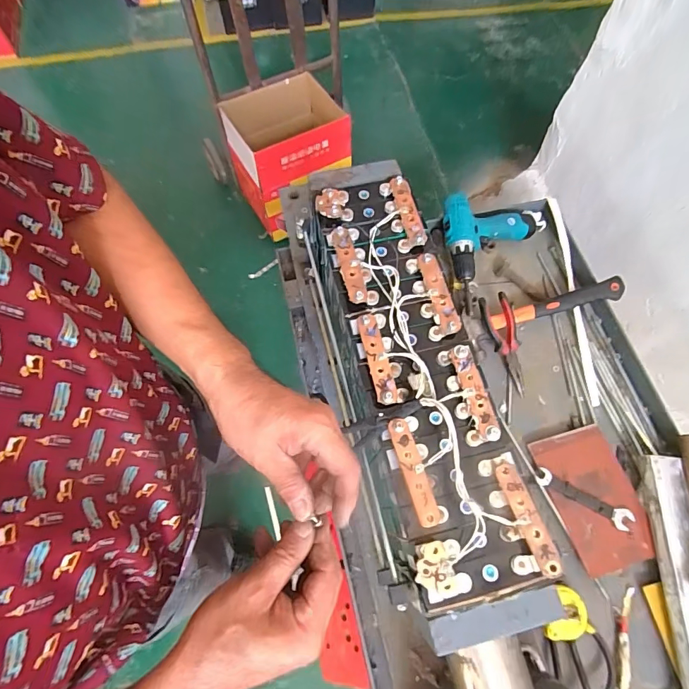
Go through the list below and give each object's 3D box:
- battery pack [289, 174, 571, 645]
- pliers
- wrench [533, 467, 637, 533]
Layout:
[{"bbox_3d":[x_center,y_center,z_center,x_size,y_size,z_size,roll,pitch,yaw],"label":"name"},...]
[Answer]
[{"bbox_3d":[0.066,0.031,0.517,0.183,0.110,0.561,-15,69,-8],"label":"battery pack"},{"bbox_3d":[0.303,0.001,0.786,0.049,0.034,0.189,-16,86,-8],"label":"pliers"},{"bbox_3d":[0.393,0.251,0.691,0.153,0.011,0.032,30,70,10],"label":"wrench"}]

